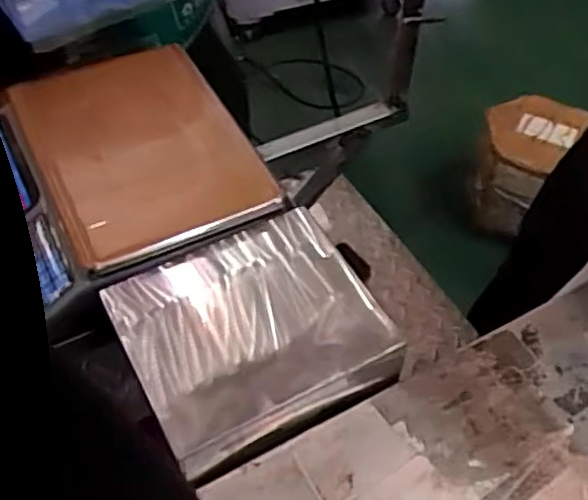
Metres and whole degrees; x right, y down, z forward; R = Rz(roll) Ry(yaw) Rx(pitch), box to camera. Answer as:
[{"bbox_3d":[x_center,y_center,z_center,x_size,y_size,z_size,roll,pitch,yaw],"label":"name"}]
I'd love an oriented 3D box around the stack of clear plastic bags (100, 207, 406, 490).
[{"bbox_3d":[-0.035,0.082,0.678,0.217,0.073,0.190,-25,55,-19],"label":"stack of clear plastic bags"}]

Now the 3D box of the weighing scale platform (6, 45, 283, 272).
[{"bbox_3d":[-0.173,-0.121,0.762,0.209,0.020,0.284,-21,55,-20],"label":"weighing scale platform"}]

